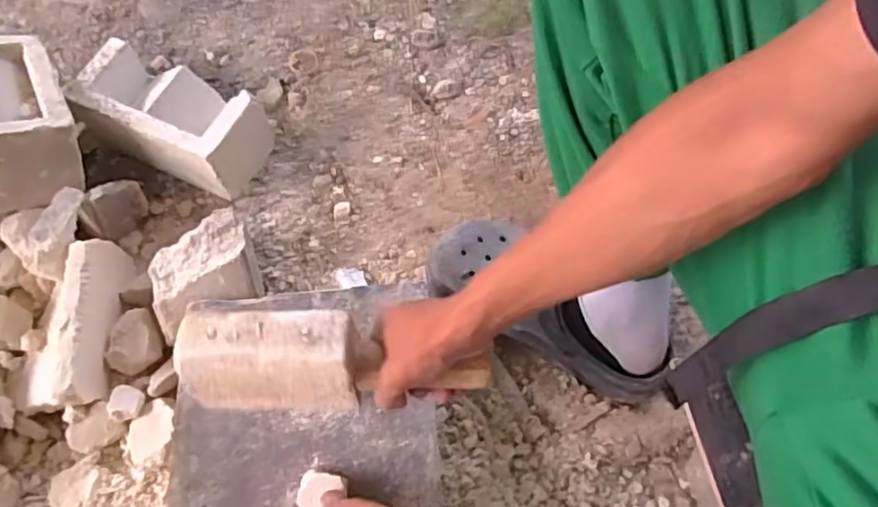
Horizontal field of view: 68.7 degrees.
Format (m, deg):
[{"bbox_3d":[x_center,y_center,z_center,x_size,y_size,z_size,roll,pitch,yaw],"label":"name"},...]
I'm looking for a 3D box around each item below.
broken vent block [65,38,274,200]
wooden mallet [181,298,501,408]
[{"bbox_3d":[-0.313,-0.167,0.769,0.188,0.100,0.120,20,68,11],"label":"broken vent block"},{"bbox_3d":[-0.085,0.092,0.537,0.246,0.085,0.067,4,66,-3],"label":"wooden mallet"}]

